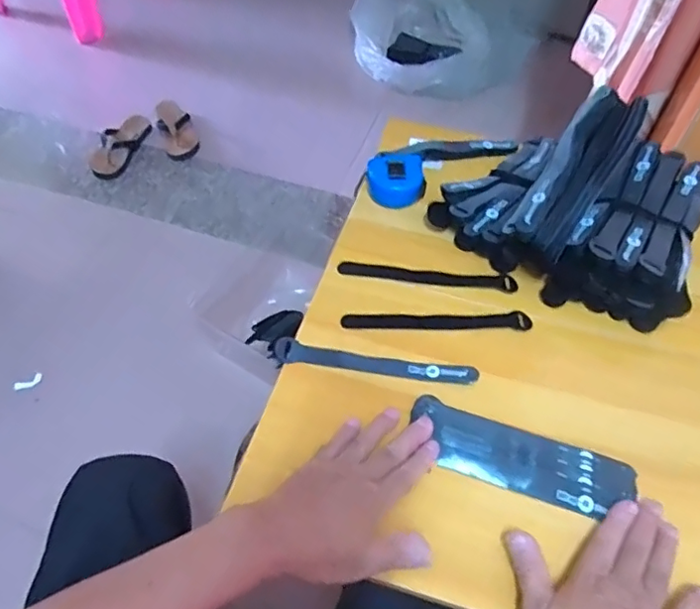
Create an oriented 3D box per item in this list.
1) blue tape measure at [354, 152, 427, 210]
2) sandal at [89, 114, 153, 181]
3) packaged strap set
[{"bbox_3d":[0.054,-0.161,0.702,0.081,0.037,0.080,6,53,3],"label":"blue tape measure"},{"bbox_3d":[-0.611,-0.429,1.494,0.094,0.053,0.238,12,53,8],"label":"sandal"},{"bbox_3d":[0.151,0.138,0.502,0.196,0.008,0.061,18,54,9],"label":"packaged strap set"}]

